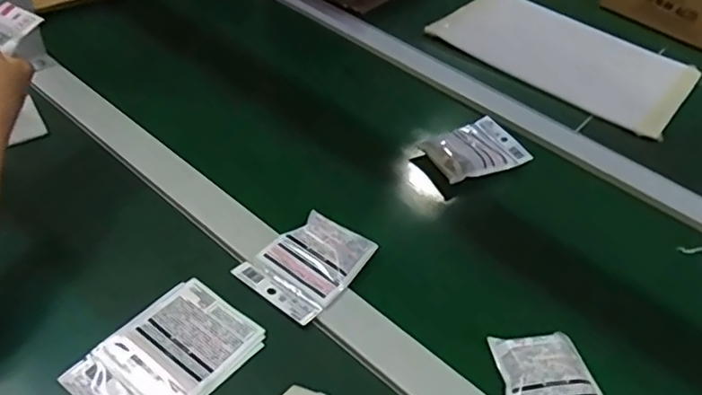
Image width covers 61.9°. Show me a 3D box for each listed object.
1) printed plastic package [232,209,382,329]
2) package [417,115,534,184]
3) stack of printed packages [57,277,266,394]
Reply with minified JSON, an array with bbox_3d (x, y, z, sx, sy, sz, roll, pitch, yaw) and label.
[{"bbox_3d":[-0.044,0.066,0.616,0.095,0.020,0.124,29,48,26],"label":"printed plastic package"},{"bbox_3d":[0.165,-0.067,0.792,0.135,0.013,0.093,-19,46,-22],"label":"package"},{"bbox_3d":[-0.165,0.145,0.532,0.106,0.015,0.151,28,48,26],"label":"stack of printed packages"}]

